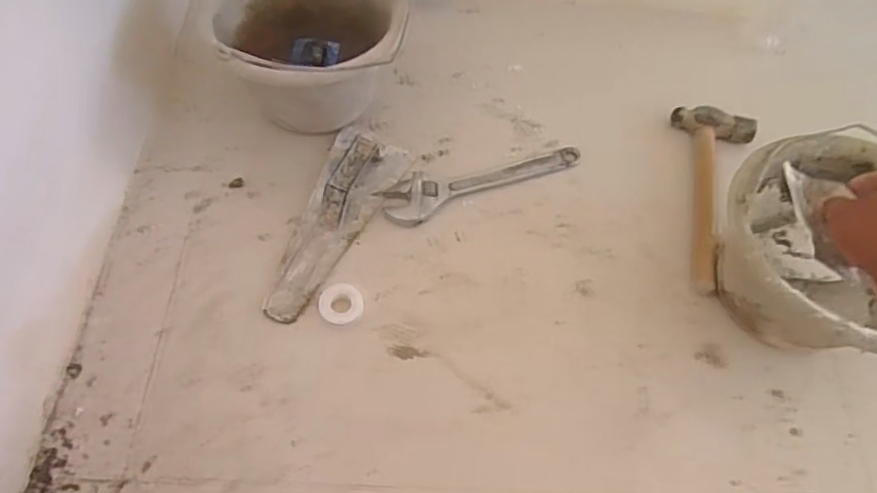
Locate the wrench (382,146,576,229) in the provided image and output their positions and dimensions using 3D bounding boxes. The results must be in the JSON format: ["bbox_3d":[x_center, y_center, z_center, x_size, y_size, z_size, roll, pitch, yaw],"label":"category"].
[{"bbox_3d":[0.063,-0.101,0.850,0.293,0.017,0.073,-21,64,-14],"label":"wrench"}]

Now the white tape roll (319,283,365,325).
[{"bbox_3d":[-0.116,0.069,0.738,0.050,0.016,0.049,1,60,-2],"label":"white tape roll"}]

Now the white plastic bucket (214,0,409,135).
[{"bbox_3d":[-0.166,-0.269,0.843,0.225,0.170,0.234,1,60,-2],"label":"white plastic bucket"}]

